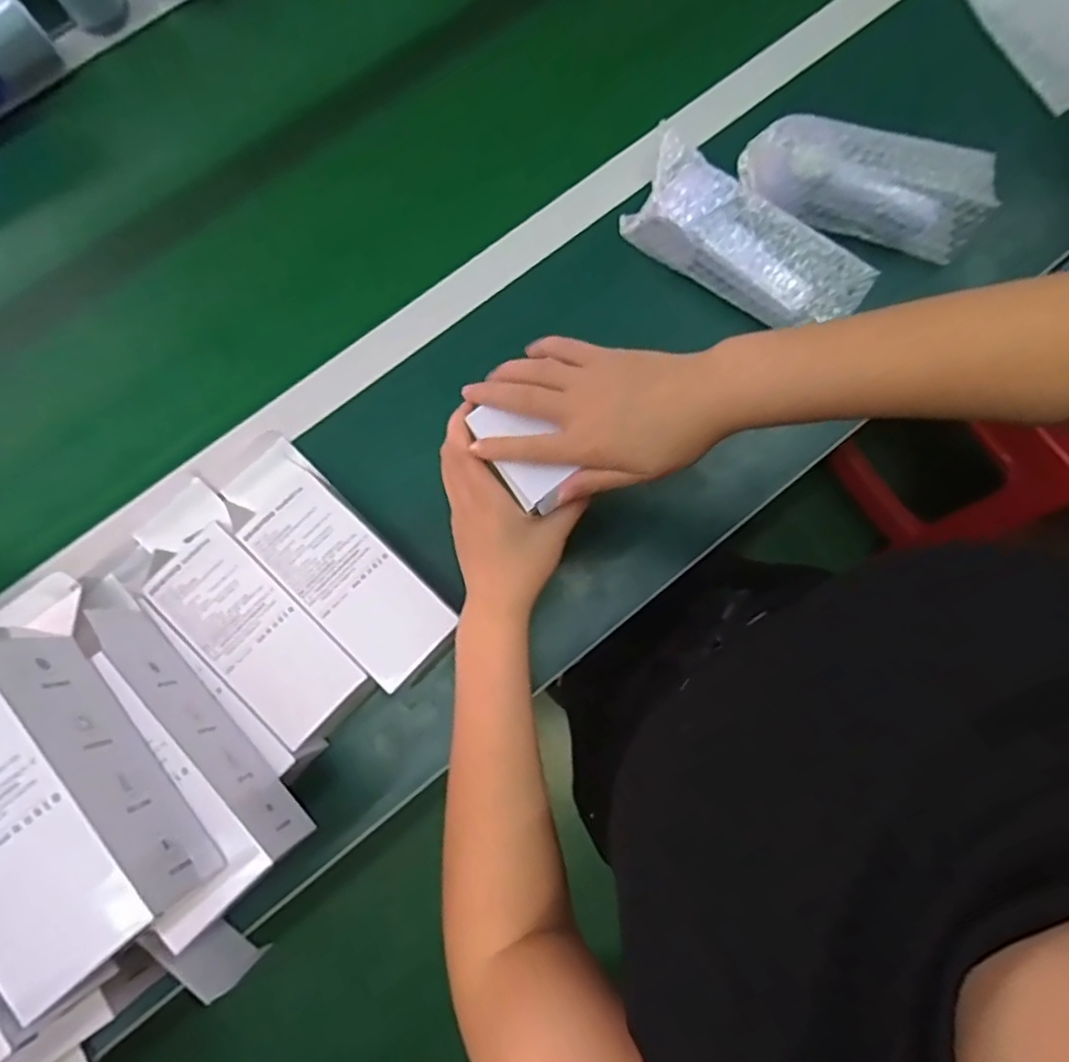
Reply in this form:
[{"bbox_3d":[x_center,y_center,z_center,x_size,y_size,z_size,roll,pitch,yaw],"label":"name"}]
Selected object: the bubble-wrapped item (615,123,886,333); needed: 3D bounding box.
[{"bbox_3d":[0.175,-0.240,0.544,0.206,0.062,0.067,35,78,7],"label":"bubble-wrapped item"}]

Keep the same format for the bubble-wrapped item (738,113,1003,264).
[{"bbox_3d":[0.283,-0.300,0.565,0.204,0.063,0.068,10,76,1],"label":"bubble-wrapped item"}]

